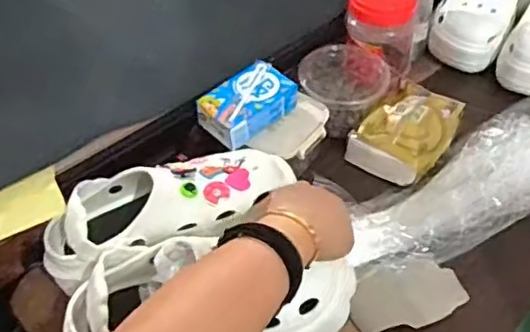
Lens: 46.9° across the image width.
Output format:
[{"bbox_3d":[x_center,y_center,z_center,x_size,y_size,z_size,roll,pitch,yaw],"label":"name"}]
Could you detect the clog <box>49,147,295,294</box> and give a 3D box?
[{"bbox_3d":[-0.101,0.042,0.642,0.260,0.081,0.099,-16,51,-14],"label":"clog"}]

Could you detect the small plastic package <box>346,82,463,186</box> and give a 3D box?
[{"bbox_3d":[0.177,-0.042,0.764,0.102,0.054,0.135,30,55,23],"label":"small plastic package"}]

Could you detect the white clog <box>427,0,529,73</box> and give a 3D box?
[{"bbox_3d":[0.335,-0.247,0.910,0.104,0.097,0.219,28,54,22],"label":"white clog"}]

